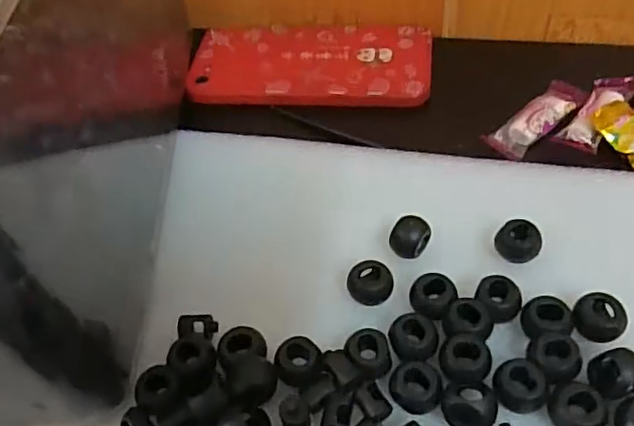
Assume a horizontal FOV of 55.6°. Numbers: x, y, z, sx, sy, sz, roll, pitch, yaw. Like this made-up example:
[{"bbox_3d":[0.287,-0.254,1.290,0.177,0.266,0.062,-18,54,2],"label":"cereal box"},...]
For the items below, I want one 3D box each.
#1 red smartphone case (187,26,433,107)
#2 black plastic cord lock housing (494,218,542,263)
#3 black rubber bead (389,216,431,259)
[{"bbox_3d":[-0.004,-0.086,0.349,0.136,0.006,0.075,3,50,9],"label":"red smartphone case"},{"bbox_3d":[0.082,0.012,0.243,0.017,0.012,0.014,22,56,23],"label":"black plastic cord lock housing"},{"bbox_3d":[0.038,0.010,0.247,0.013,0.010,0.016,31,60,28],"label":"black rubber bead"}]

